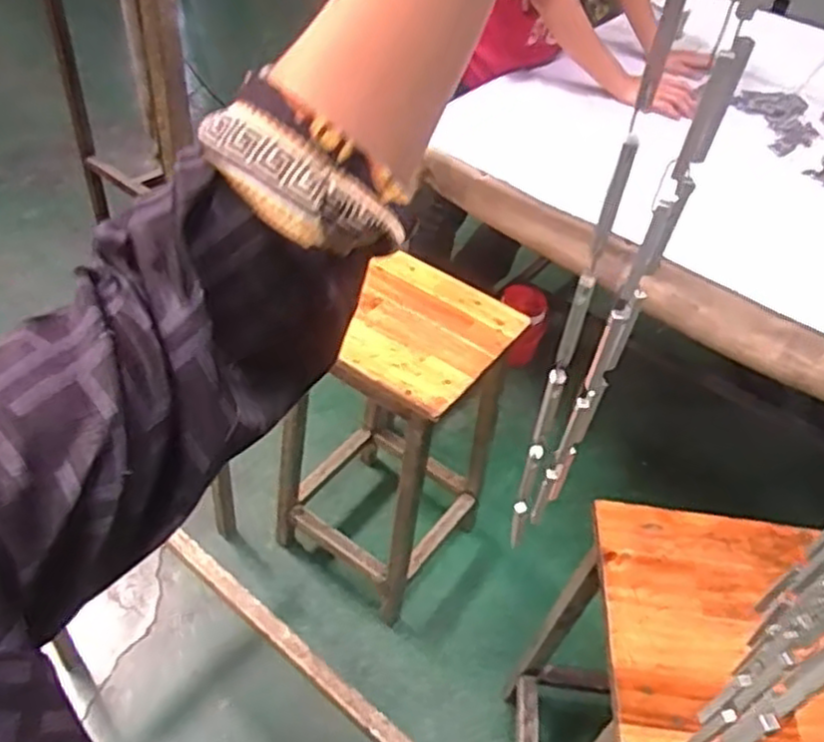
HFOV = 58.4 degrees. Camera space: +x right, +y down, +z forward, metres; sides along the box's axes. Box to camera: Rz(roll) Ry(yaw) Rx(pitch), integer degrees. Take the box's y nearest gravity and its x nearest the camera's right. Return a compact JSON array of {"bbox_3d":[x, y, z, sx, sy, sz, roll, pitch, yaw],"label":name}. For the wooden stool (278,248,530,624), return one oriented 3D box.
[{"bbox_3d":[-0.024,0.113,1.392,0.325,0.612,0.342,32,50,22],"label":"wooden stool"}]

